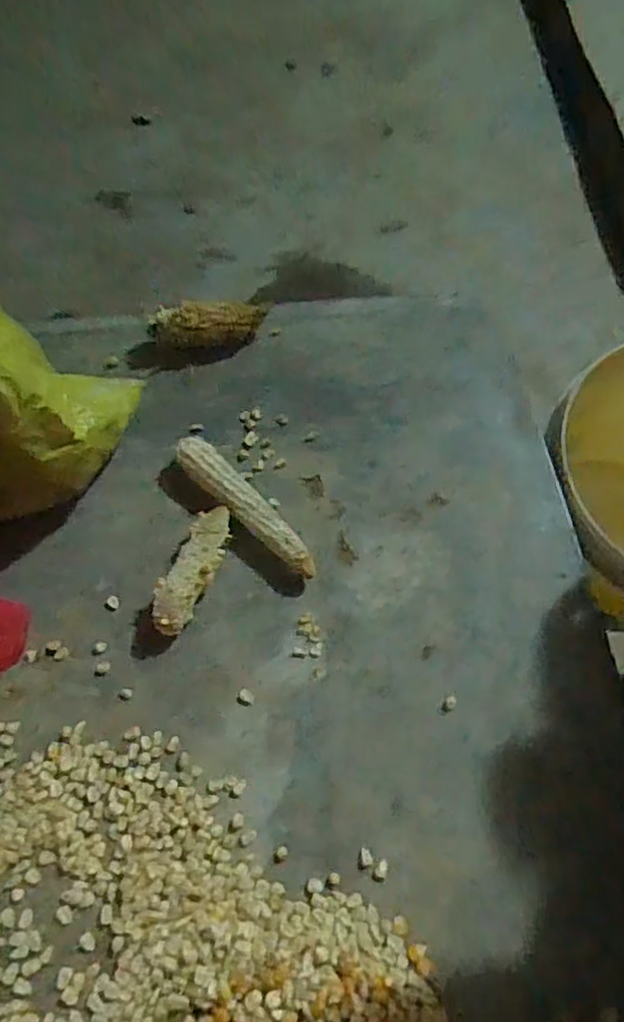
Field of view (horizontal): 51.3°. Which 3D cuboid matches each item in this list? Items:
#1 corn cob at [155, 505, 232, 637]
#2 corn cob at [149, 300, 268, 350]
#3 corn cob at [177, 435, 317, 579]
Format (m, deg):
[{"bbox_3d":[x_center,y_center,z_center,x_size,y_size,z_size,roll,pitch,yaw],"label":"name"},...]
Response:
[{"bbox_3d":[-0.095,0.048,0.533,0.035,0.029,0.113,17,62,12],"label":"corn cob"},{"bbox_3d":[-0.104,-0.189,0.659,0.118,0.039,0.040,-11,60,-4],"label":"corn cob"},{"bbox_3d":[-0.058,-0.005,0.557,0.035,0.023,0.168,-38,65,-18],"label":"corn cob"}]

